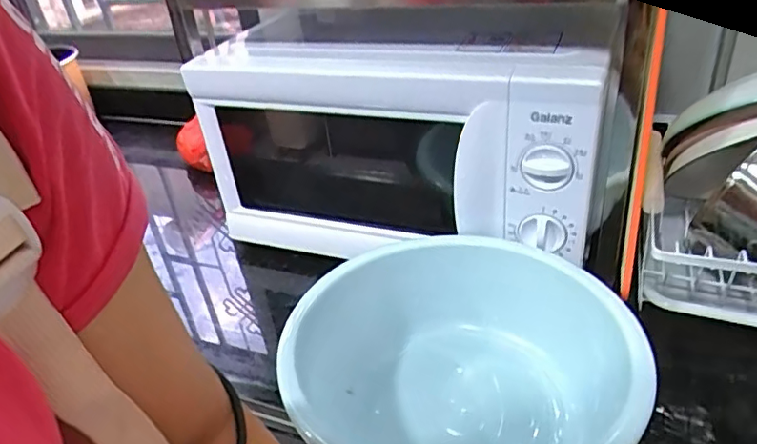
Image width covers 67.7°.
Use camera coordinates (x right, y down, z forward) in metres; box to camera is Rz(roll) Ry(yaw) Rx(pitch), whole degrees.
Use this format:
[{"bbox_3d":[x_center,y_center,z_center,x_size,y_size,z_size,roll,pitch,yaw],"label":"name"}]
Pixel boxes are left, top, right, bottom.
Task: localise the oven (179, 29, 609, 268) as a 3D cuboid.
[{"bbox_3d":[0.044,-0.109,0.693,0.443,0.255,0.269,11,37,25],"label":"oven"}]

